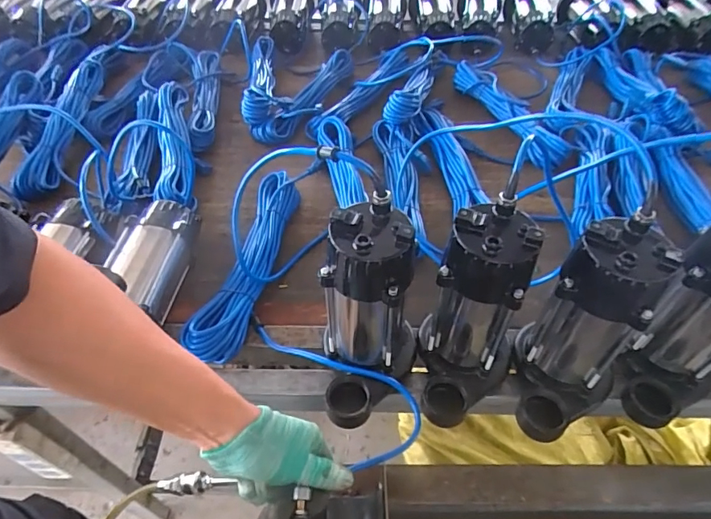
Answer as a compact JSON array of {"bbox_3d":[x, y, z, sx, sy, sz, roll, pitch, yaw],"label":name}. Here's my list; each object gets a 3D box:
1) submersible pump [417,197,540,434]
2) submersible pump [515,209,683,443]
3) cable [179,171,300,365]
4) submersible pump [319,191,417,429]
[{"bbox_3d":[0.131,0.070,0.502,0.106,0.224,0.141,13,51,11],"label":"submersible pump"},{"bbox_3d":[0.243,0.076,0.496,0.142,0.221,0.115,-31,56,-24],"label":"submersible pump"},{"bbox_3d":[-0.159,-0.006,0.695,0.071,0.071,0.337,9,50,8],"label":"cable"},{"bbox_3d":[0.014,0.071,0.510,0.104,0.243,0.149,9,50,8],"label":"submersible pump"}]

